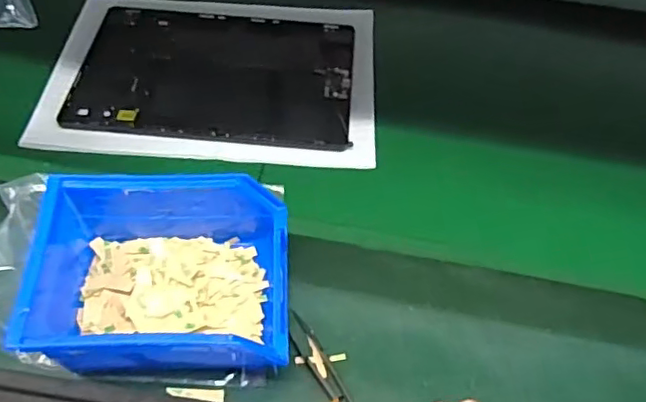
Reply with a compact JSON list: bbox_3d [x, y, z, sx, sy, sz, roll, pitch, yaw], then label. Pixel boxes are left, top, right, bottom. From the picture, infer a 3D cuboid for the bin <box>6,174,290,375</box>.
[{"bbox_3d":[-0.091,0.044,0.356,0.141,0.075,0.119,-3,53,-4],"label":"bin"}]

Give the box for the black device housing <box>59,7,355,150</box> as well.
[{"bbox_3d":[-0.092,-0.113,0.520,0.235,0.015,0.158,4,50,0],"label":"black device housing"}]

